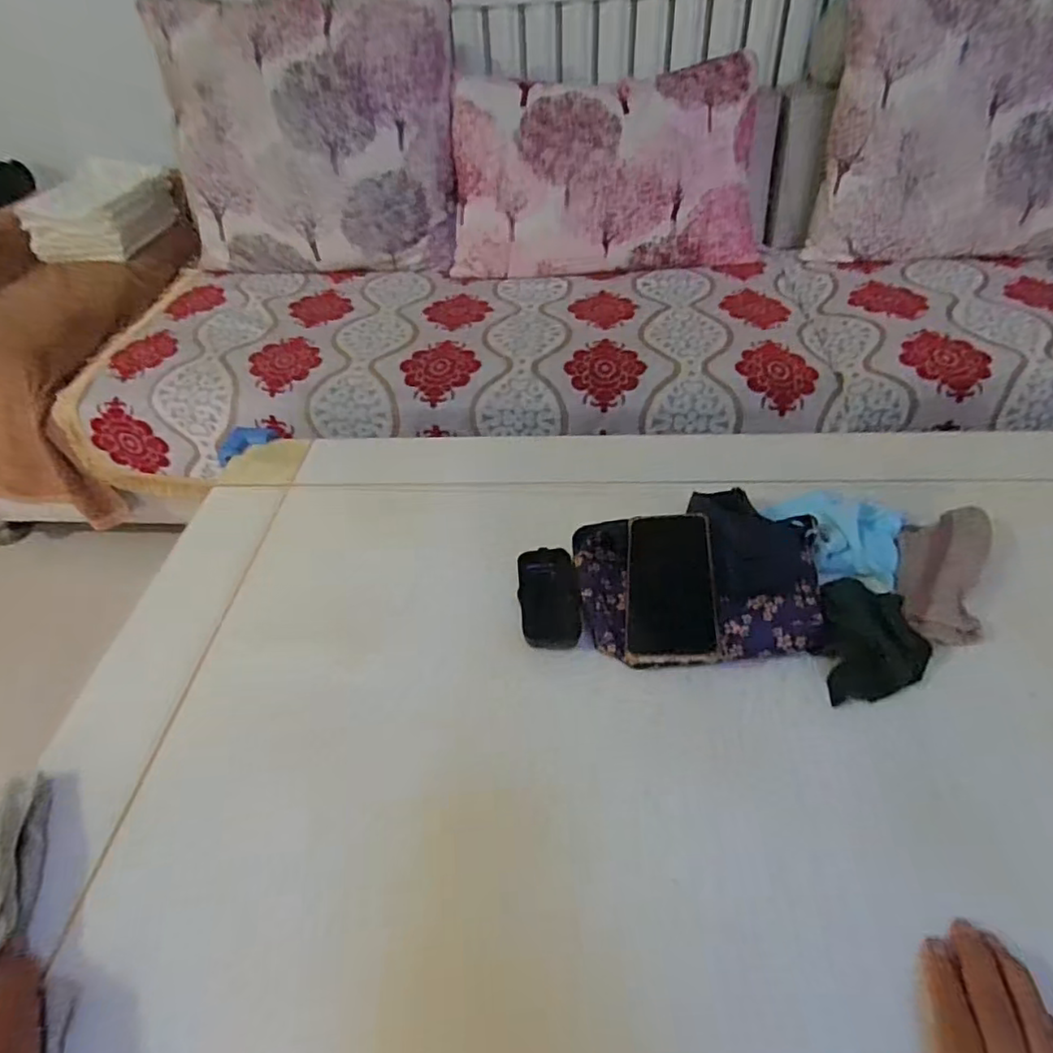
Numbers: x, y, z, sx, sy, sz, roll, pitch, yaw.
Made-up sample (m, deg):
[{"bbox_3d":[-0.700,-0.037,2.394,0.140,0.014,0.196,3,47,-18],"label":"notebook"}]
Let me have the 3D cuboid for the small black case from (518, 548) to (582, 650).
[{"bbox_3d":[0.020,0.062,0.572,0.051,0.013,0.104,-4,43,0],"label":"small black case"}]

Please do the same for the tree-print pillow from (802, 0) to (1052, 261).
[{"bbox_3d":[0.892,-0.778,1.198,0.594,0.492,0.114,0,31,5],"label":"tree-print pillow"}]

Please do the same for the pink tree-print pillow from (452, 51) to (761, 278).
[{"bbox_3d":[0.166,-0.728,1.308,0.632,0.387,0.130,-2,15,1],"label":"pink tree-print pillow"}]

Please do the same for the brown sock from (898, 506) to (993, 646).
[{"bbox_3d":[0.376,0.031,0.569,0.070,0.031,0.162,17,47,21],"label":"brown sock"}]

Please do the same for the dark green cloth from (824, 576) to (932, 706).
[{"bbox_3d":[0.288,0.096,0.524,0.078,0.027,0.100,8,44,12],"label":"dark green cloth"}]

